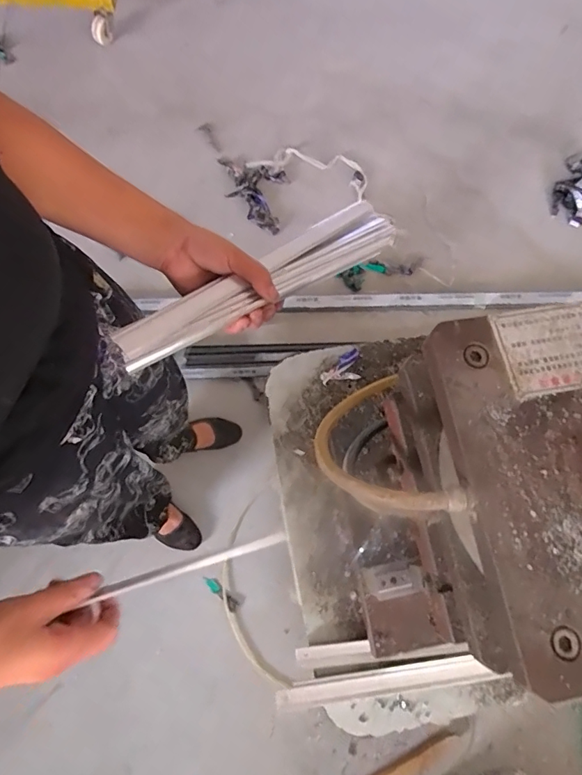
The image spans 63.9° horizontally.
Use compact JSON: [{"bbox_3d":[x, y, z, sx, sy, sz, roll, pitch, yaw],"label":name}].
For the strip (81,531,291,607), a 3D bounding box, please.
[{"bbox_3d":[-0.089,0.162,0.424,0.178,0.009,0.009,-12,73,-19],"label":"strip"}]

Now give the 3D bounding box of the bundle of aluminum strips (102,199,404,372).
[{"bbox_3d":[-0.021,-0.118,0.508,0.357,0.032,0.060,-34,76,-25],"label":"bundle of aluminum strips"}]

